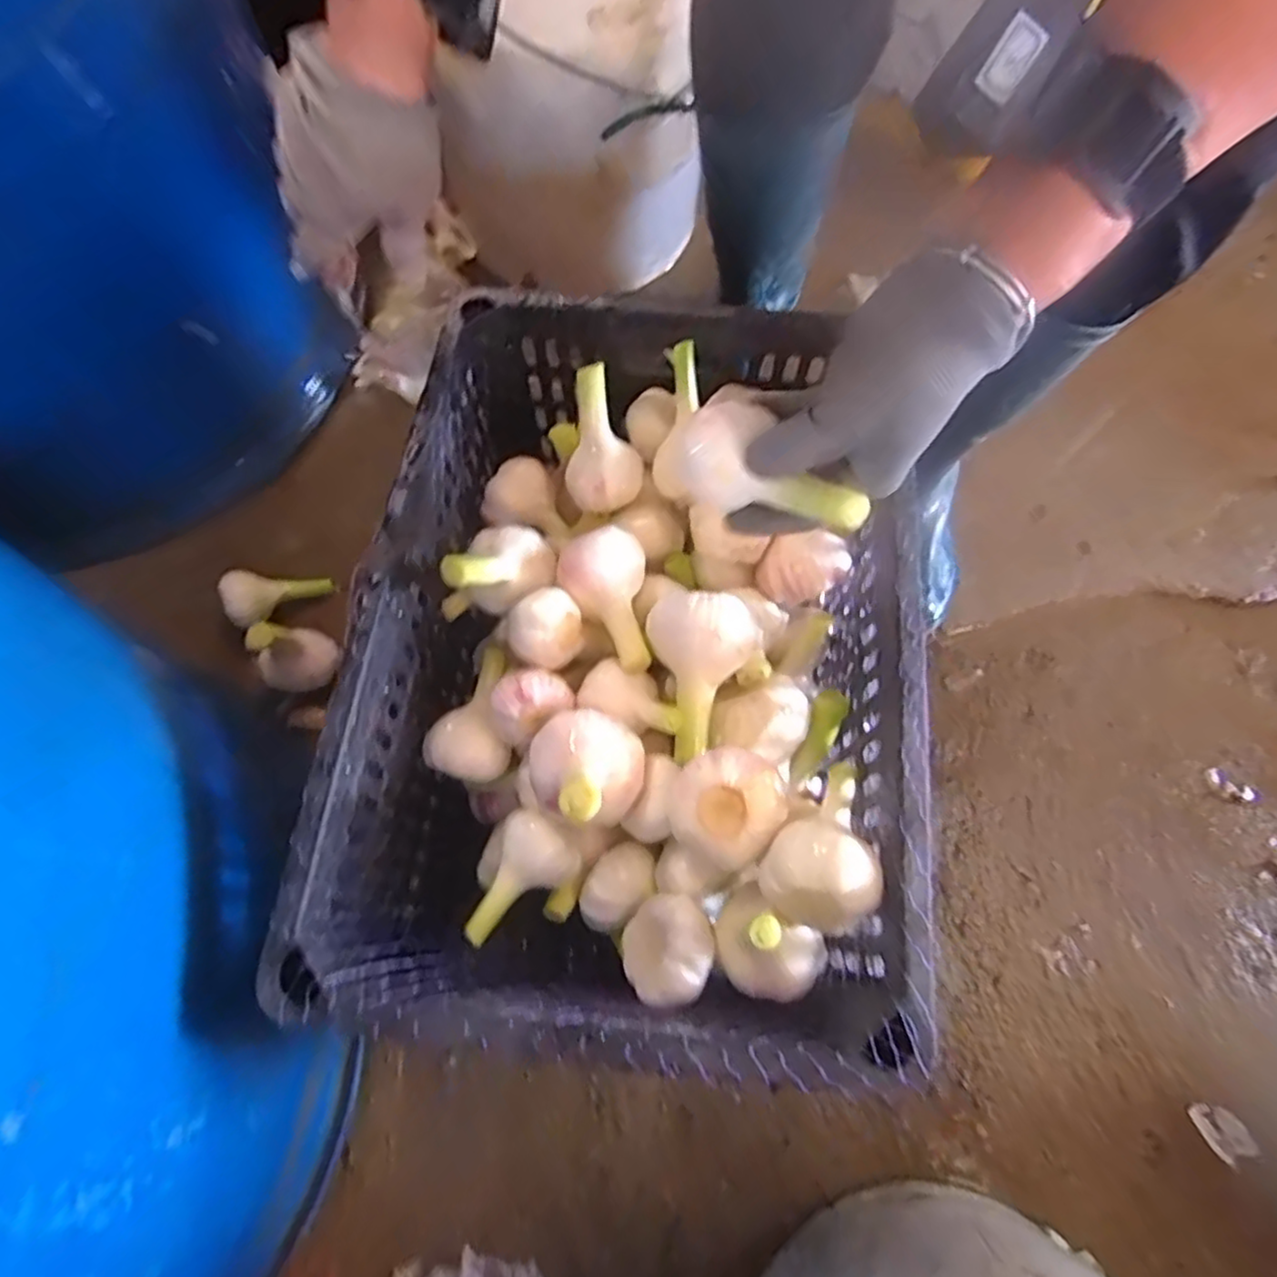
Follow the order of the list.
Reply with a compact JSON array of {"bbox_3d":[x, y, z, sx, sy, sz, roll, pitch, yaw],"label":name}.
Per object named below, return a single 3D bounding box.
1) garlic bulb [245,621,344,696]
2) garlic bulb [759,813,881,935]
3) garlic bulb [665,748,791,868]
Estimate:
[{"bbox_3d":[-0.284,0.013,0.572,0.051,0.057,0.056,0,69,0],"label":"garlic bulb"},{"bbox_3d":[0.091,0.120,0.353,0.056,0.055,0.050,37,76,16],"label":"garlic bulb"},{"bbox_3d":[0.046,0.091,0.376,0.055,0.047,0.057,-1,70,4],"label":"garlic bulb"}]

